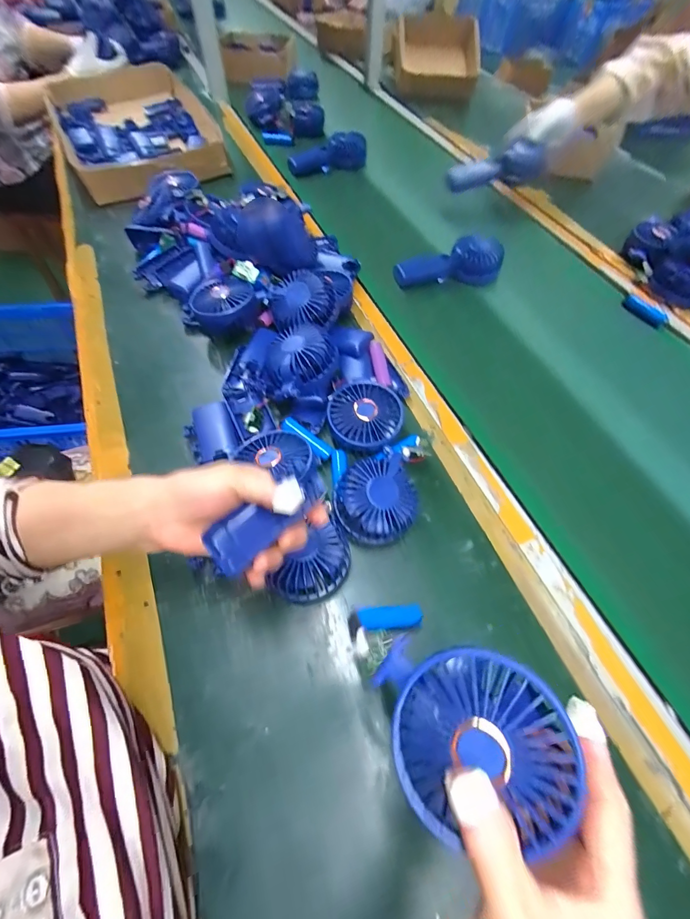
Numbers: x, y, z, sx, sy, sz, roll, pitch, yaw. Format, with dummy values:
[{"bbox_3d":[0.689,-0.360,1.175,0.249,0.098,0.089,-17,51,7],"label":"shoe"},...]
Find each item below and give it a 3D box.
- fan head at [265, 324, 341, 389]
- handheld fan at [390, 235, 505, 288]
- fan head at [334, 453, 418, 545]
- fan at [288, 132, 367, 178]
[{"bbox_3d":[-0.055,-0.120,0.455,0.073,0.032,0.077,1,58,-1],"label":"fan head"},{"bbox_3d":[0.172,-0.315,0.626,0.180,0.044,0.074,-21,60,-14],"label":"handheld fan"},{"bbox_3d":[0.033,0.040,0.391,0.086,0.038,0.086,4,72,-11],"label":"fan head"},{"bbox_3d":[-0.028,-0.642,0.821,0.168,0.063,0.064,-23,61,-15],"label":"fan"}]

